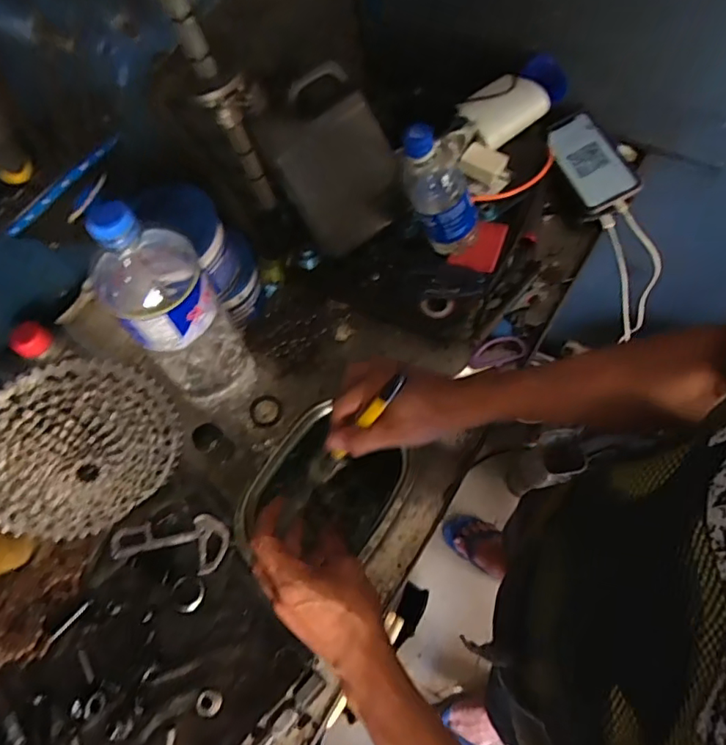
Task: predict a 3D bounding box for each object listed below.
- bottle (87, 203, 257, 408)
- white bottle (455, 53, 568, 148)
[{"bbox_3d":[-0.181,-0.054,0.534,0.090,0.303,0.096,-31,68,-10],"label":"bottle"},{"bbox_3d":[0.202,-0.362,0.719,0.155,0.068,0.067,-36,69,-12],"label":"white bottle"}]

